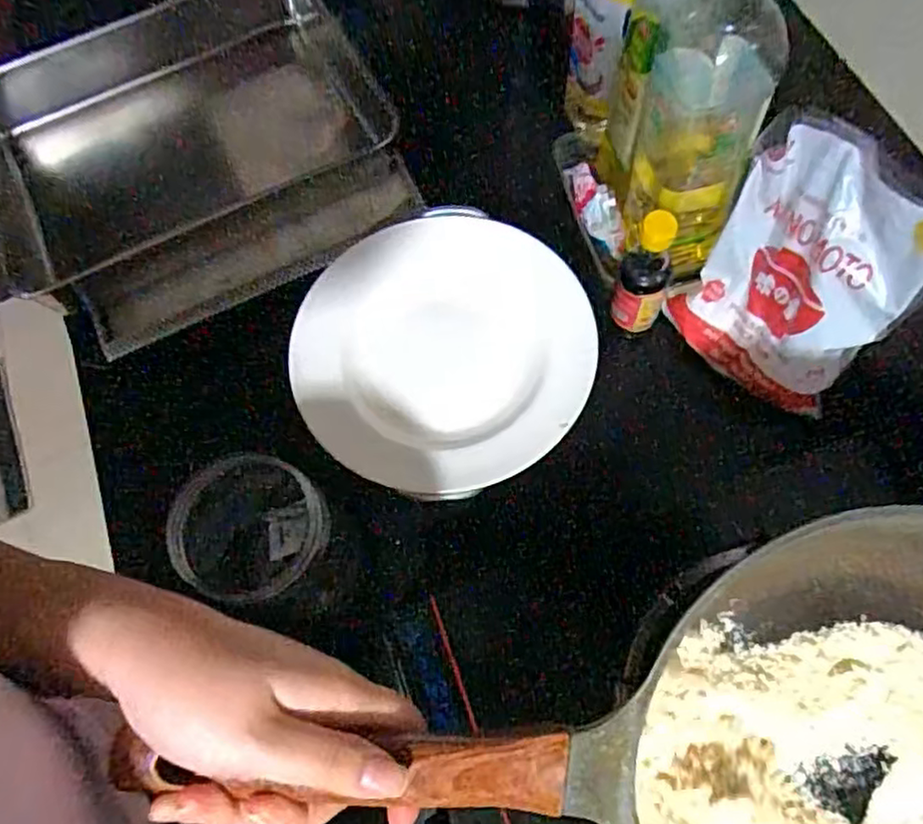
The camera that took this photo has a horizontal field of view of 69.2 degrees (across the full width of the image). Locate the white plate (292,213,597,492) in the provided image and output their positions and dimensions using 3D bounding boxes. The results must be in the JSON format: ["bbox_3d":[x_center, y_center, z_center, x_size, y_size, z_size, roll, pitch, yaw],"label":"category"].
[{"bbox_3d":[-0.014,-0.047,0.478,0.204,0.029,0.206,-1,71,2],"label":"white plate"}]

